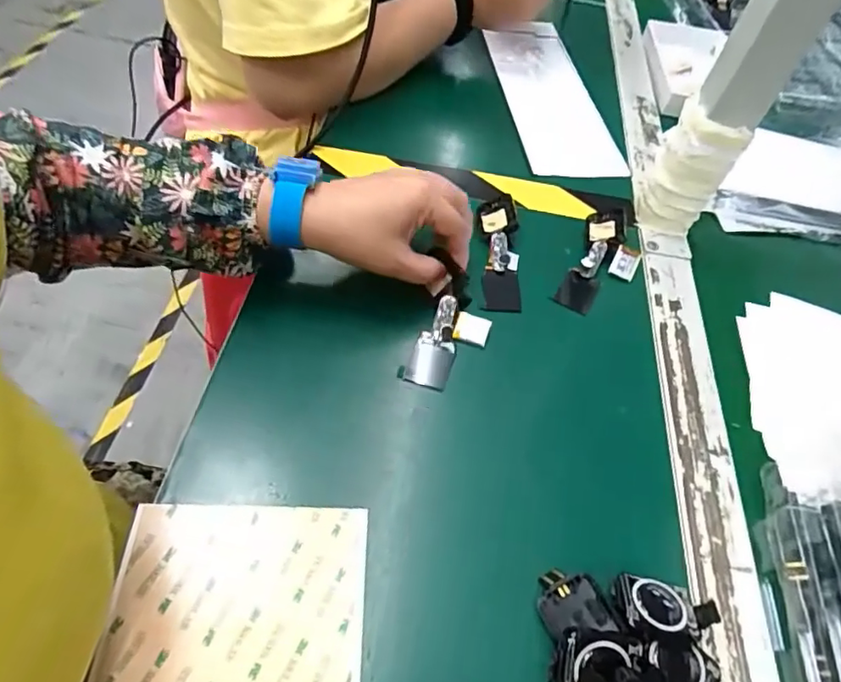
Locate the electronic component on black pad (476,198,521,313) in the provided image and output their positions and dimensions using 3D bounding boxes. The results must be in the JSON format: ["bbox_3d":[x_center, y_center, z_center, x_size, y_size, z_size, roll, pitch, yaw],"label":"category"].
[{"bbox_3d":[0.064,-0.072,0.431,0.029,0.018,0.106,5,54,-4],"label":"electronic component on black pad"}]

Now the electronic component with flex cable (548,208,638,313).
[{"bbox_3d":[0.149,-0.068,0.435,0.048,0.026,0.107,26,56,11],"label":"electronic component with flex cable"}]

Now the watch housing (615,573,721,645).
[{"bbox_3d":[0.127,0.142,0.286,0.049,0.020,0.031,8,54,-2],"label":"watch housing"}]

